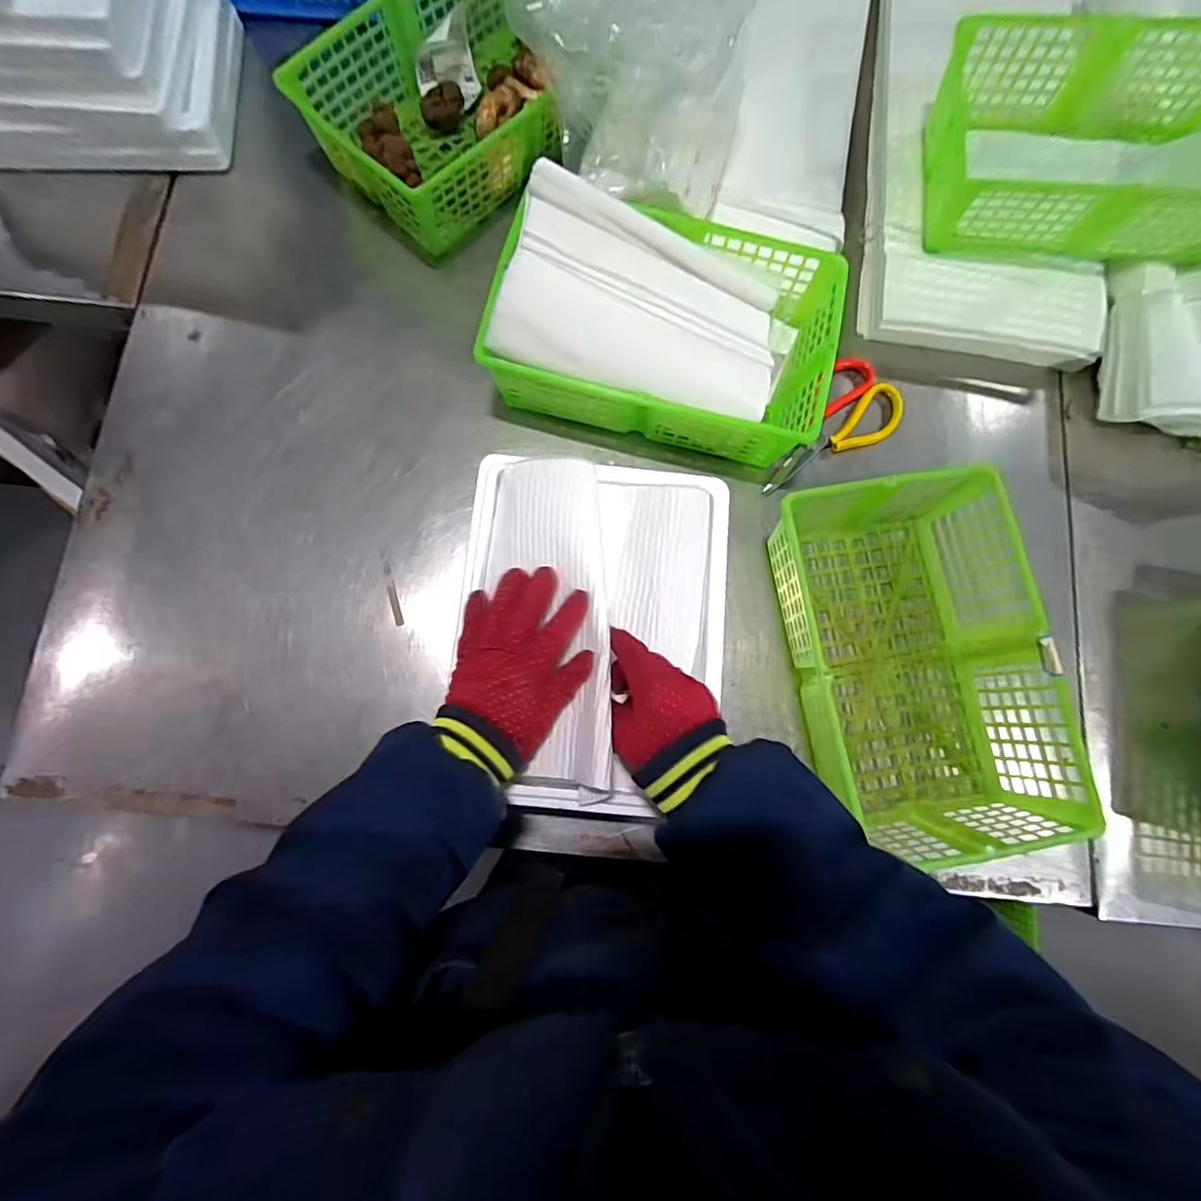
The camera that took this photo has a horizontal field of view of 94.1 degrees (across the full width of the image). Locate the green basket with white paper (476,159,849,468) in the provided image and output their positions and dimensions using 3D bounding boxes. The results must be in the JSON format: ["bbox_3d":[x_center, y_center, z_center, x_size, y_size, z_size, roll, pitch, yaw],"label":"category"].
[{"bbox_3d":[0.069,-0.291,0.593,0.344,0.134,0.218,12,80,1],"label":"green basket with white paper"}]

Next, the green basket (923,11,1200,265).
[{"bbox_3d":[0.551,-0.509,0.633,0.332,0.128,0.227,4,79,-2],"label":"green basket"}]

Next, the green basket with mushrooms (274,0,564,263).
[{"bbox_3d":[-0.179,-0.578,0.659,0.227,0.098,0.287,42,82,5],"label":"green basket with mushrooms"}]

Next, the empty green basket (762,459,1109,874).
[{"bbox_3d":[0.305,0.061,0.570,0.220,0.128,0.346,-9,80,-3],"label":"empty green basket"}]

